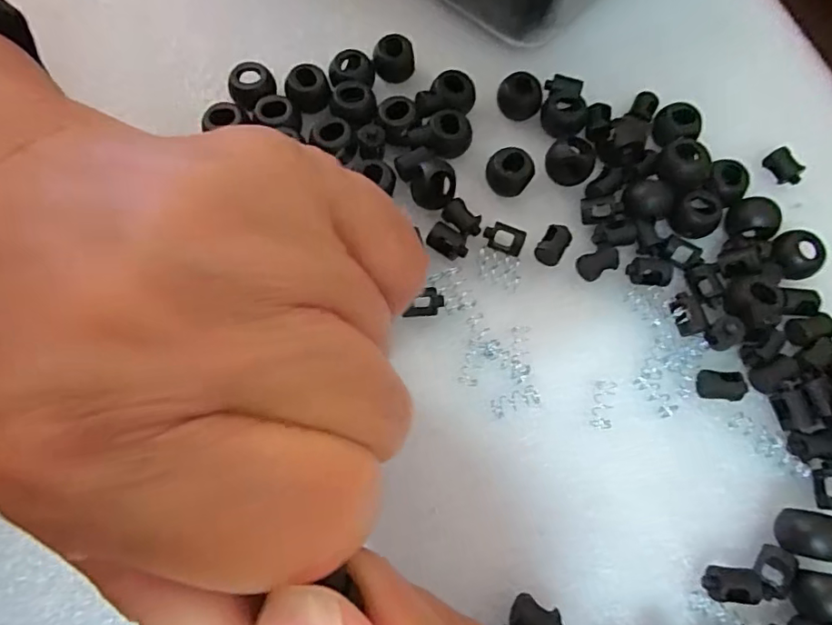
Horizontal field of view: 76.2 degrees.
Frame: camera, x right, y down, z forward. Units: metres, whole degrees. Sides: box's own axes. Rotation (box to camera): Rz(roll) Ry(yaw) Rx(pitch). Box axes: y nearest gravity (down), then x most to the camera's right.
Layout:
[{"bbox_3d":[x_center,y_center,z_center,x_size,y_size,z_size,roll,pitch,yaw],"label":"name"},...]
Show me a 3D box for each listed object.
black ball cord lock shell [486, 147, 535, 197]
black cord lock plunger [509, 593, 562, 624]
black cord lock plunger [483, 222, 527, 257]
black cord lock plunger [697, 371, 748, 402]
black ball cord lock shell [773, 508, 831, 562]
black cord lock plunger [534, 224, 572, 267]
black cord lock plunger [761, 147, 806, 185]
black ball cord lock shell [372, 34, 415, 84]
[{"bbox_3d":[0.035,-0.052,0.202,0.015,0.014,0.015,1,70,-2],"label":"black ball cord lock shell"},{"bbox_3d":[0.035,0.089,0.154,0.015,0.008,0.010,29,74,7],"label":"black cord lock plunger"},{"bbox_3d":[0.032,-0.027,0.192,0.015,0.005,0.008,20,71,4],"label":"black cord lock plunger"},{"bbox_3d":[0.103,0.024,0.178,0.015,0.004,0.010,3,70,-2],"label":"black cord lock plunger"},{"bbox_3d":[0.118,0.067,0.159,0.015,0.013,0.013,16,71,3],"label":"black ball cord lock shell"},{"bbox_3d":[0.050,-0.024,0.193,0.009,0.007,0.015,31,72,8],"label":"black cord lock plunger"},{"bbox_3d":[0.145,-0.057,0.209,0.007,0.007,0.015,-38,76,-14],"label":"black cord lock plunger"},{"bbox_3d":[-0.009,-0.102,0.215,0.015,0.013,0.012,11,70,1],"label":"black ball cord lock shell"}]

